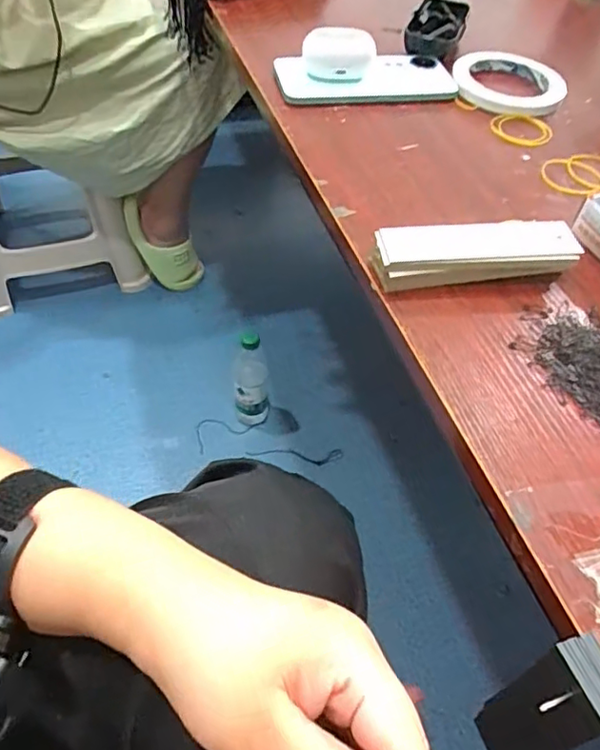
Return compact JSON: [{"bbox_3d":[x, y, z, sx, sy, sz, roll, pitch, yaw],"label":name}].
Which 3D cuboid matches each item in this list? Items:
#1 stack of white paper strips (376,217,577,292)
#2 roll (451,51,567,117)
[{"bbox_3d":[0.112,-0.076,0.371,0.128,0.027,0.035,-3,52,-7],"label":"stack of white paper strips"},{"bbox_3d":[0.193,-0.272,0.537,0.100,0.014,0.102,11,51,4],"label":"roll"}]

